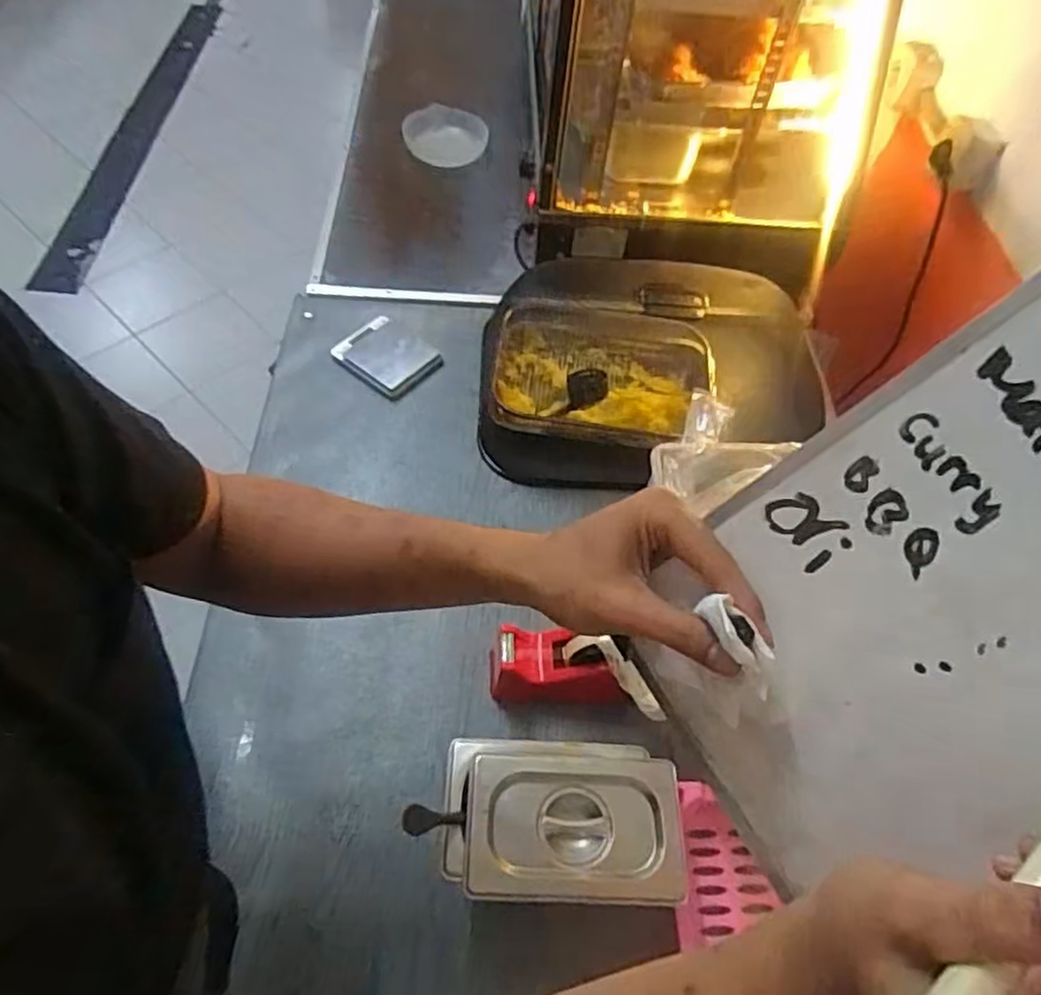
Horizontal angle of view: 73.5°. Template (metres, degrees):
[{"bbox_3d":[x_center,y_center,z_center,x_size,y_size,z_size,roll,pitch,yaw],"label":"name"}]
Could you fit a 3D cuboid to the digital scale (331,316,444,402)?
[{"bbox_3d":[-0.188,-0.207,1.002,0.135,0.025,0.119,35,60,17],"label":"digital scale"}]

